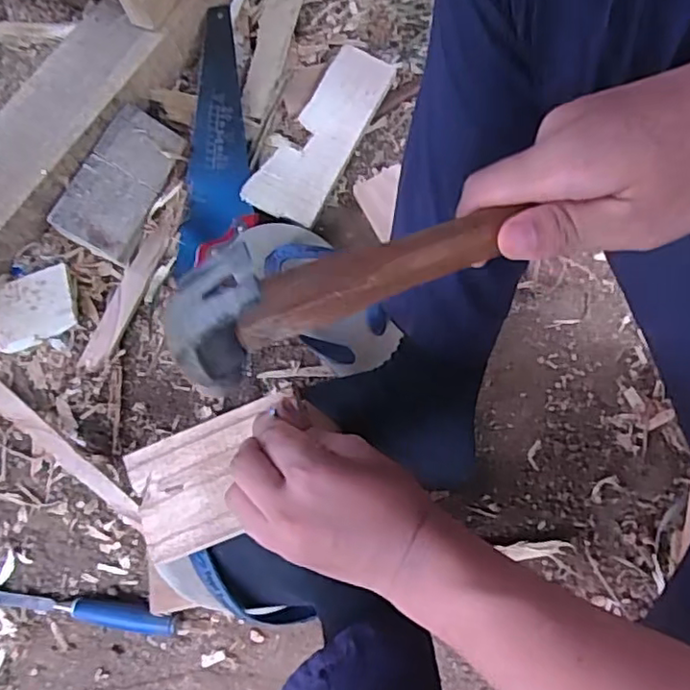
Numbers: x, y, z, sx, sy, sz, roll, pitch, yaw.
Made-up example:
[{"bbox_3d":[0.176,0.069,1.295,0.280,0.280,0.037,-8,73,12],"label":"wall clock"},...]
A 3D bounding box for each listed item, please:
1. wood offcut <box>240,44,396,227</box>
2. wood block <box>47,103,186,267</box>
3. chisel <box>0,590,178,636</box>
[{"bbox_3d":[-0.023,-0.246,0.709,0.081,0.015,0.231,28,77,1],"label":"wood offcut"},{"bbox_3d":[-0.256,-0.188,0.709,0.099,0.024,0.164,26,73,11],"label":"wood block"},{"bbox_3d":[-0.274,0.263,0.619,0.217,0.032,0.021,7,70,4],"label":"chisel"}]

